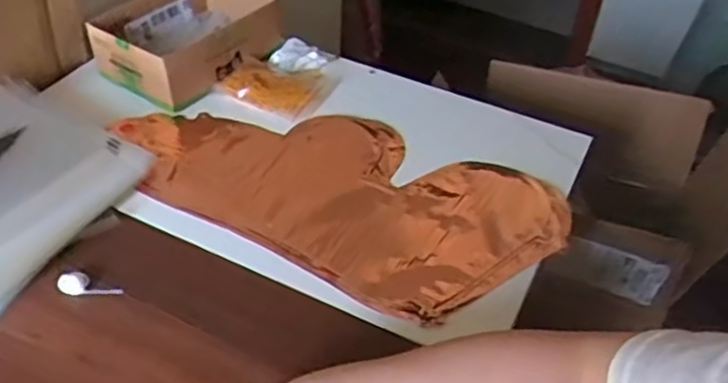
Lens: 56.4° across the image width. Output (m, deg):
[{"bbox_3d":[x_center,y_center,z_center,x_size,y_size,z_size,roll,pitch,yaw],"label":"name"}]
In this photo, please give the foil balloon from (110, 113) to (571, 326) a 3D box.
[{"bbox_3d":[-0.031,-0.009,0.680,0.433,0.007,0.223,21,46,18],"label":"foil balloon"}]

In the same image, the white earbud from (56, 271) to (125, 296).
[{"bbox_3d":[-0.231,0.080,0.566,0.055,0.008,0.019,15,44,12],"label":"white earbud"}]

